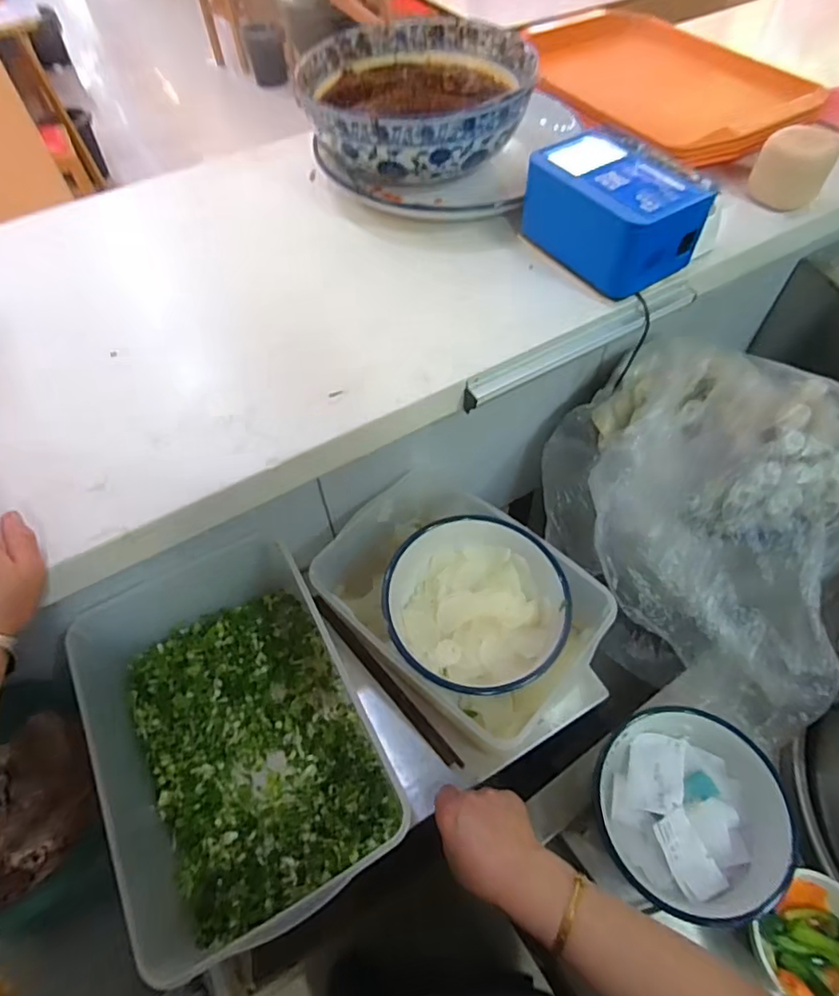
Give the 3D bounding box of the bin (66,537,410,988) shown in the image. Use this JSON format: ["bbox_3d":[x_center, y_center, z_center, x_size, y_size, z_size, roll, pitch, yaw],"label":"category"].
[{"bbox_3d":[-0.170,0.213,0.529,0.216,0.113,0.314,-30,60,-17],"label":"bin"}]

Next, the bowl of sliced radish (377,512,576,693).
[{"bbox_3d":[0.054,0.111,0.571,0.169,0.080,0.174,-26,59,-15],"label":"bowl of sliced radish"}]

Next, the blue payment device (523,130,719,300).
[{"bbox_3d":[0.203,-0.305,0.604,0.107,0.088,0.169,-33,61,-19],"label":"blue payment device"}]

